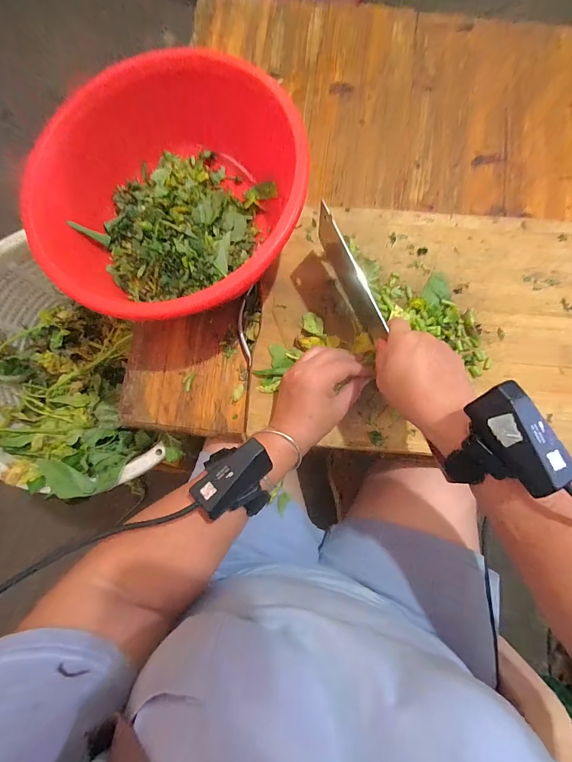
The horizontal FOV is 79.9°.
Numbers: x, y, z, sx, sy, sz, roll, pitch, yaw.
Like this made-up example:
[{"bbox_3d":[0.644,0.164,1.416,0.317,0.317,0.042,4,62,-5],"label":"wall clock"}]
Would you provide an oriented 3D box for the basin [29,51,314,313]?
[{"bbox_3d":[-0.130,-0.195,0.386,0.289,0.116,0.243,12,81,1],"label":"basin"}]

